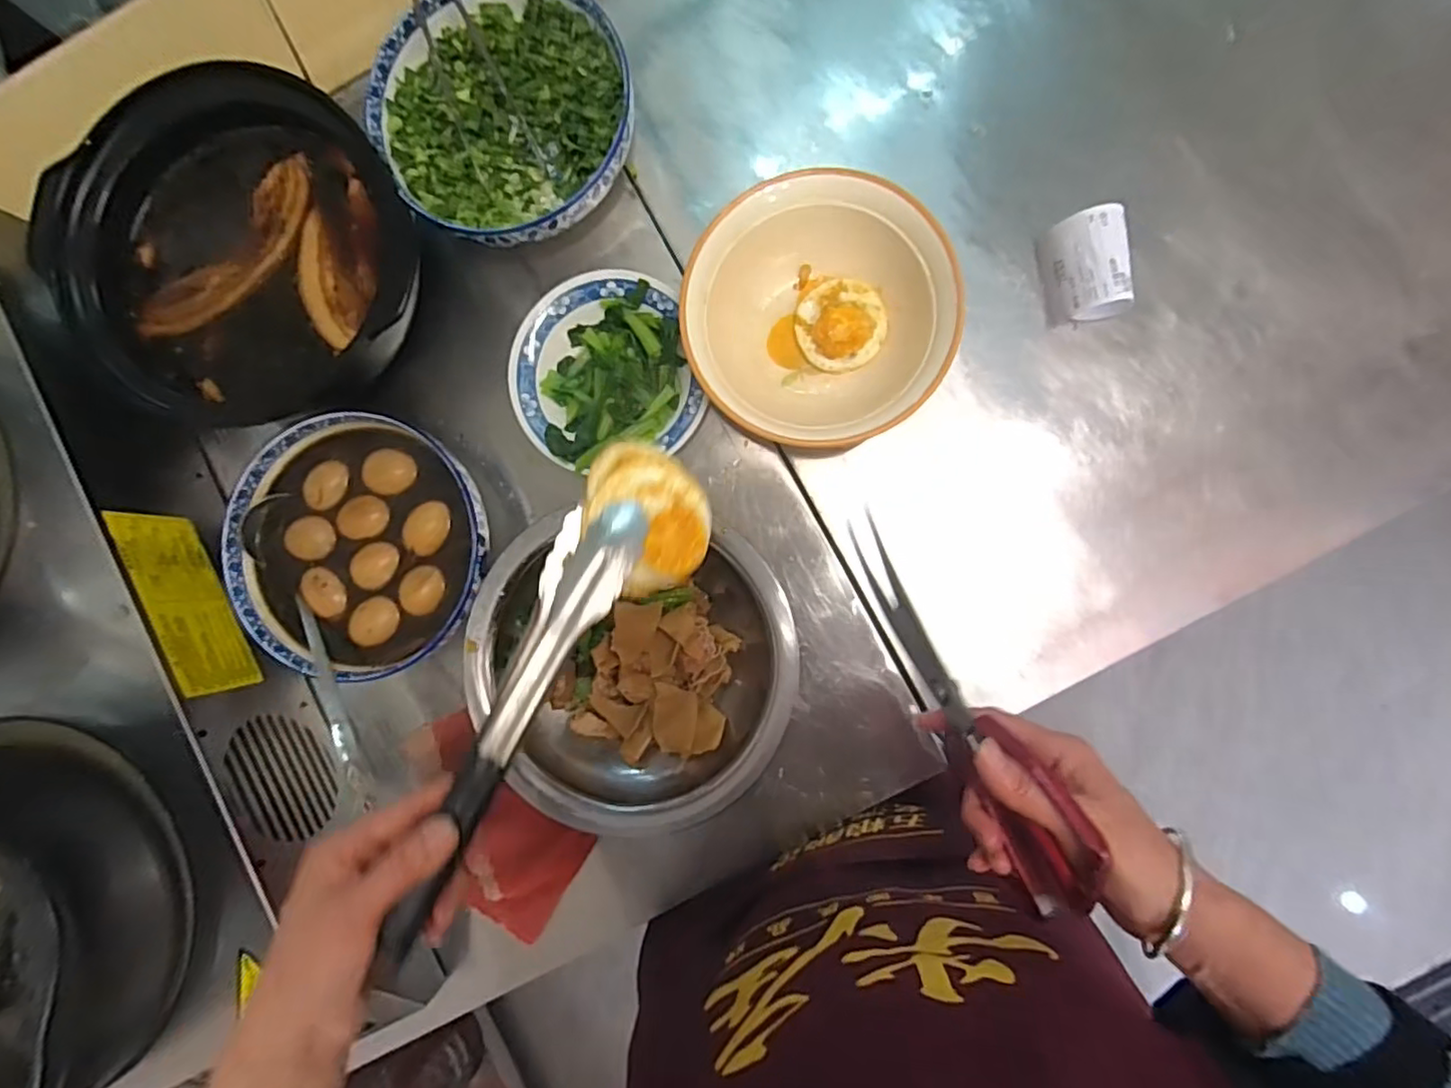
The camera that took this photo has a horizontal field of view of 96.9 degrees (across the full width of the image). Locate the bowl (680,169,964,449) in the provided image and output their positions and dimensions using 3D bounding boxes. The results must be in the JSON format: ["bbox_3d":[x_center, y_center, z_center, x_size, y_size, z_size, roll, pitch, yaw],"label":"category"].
[{"bbox_3d":[0.085,-0.182,0.529,0.220,0.106,0.201,0,88,7],"label":"bowl"}]

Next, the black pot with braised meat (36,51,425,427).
[{"bbox_3d":[-0.408,-0.244,0.544,0.278,0.086,0.256,-45,86,1],"label":"black pot with braised meat"}]

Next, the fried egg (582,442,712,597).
[{"bbox_3d":[-0.051,-0.016,0.418,0.080,0.025,0.095,8,88,4],"label":"fried egg"}]

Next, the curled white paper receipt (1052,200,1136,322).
[{"bbox_3d":[0.300,-0.227,0.532,0.057,0.048,0.085,-3,89,8],"label":"curled white paper receipt"}]

